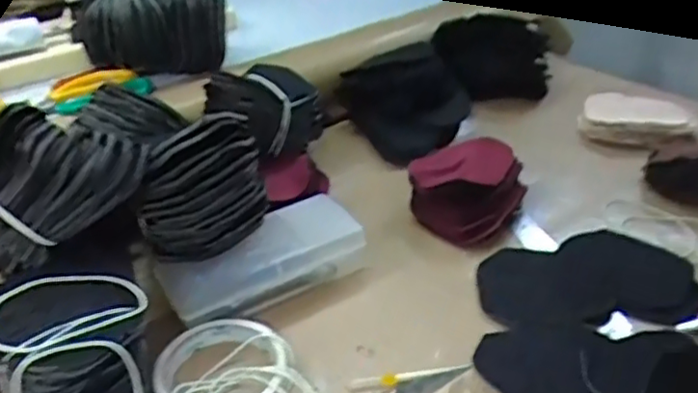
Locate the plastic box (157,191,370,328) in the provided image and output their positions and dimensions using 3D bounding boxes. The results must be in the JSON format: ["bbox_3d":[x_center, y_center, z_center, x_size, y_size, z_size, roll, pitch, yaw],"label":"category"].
[{"bbox_3d":[-0.067,0.056,0.529,0.160,0.051,0.065,-25,39,-27],"label":"plastic box"}]

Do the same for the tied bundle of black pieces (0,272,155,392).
[{"bbox_3d":[-0.173,0.111,0.410,0.098,0.096,0.091,-3,35,2],"label":"tied bundle of black pieces"}]

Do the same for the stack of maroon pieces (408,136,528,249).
[{"bbox_3d":[0.113,-0.014,0.622,0.105,0.055,0.116,6,36,15],"label":"stack of maroon pieces"}]

